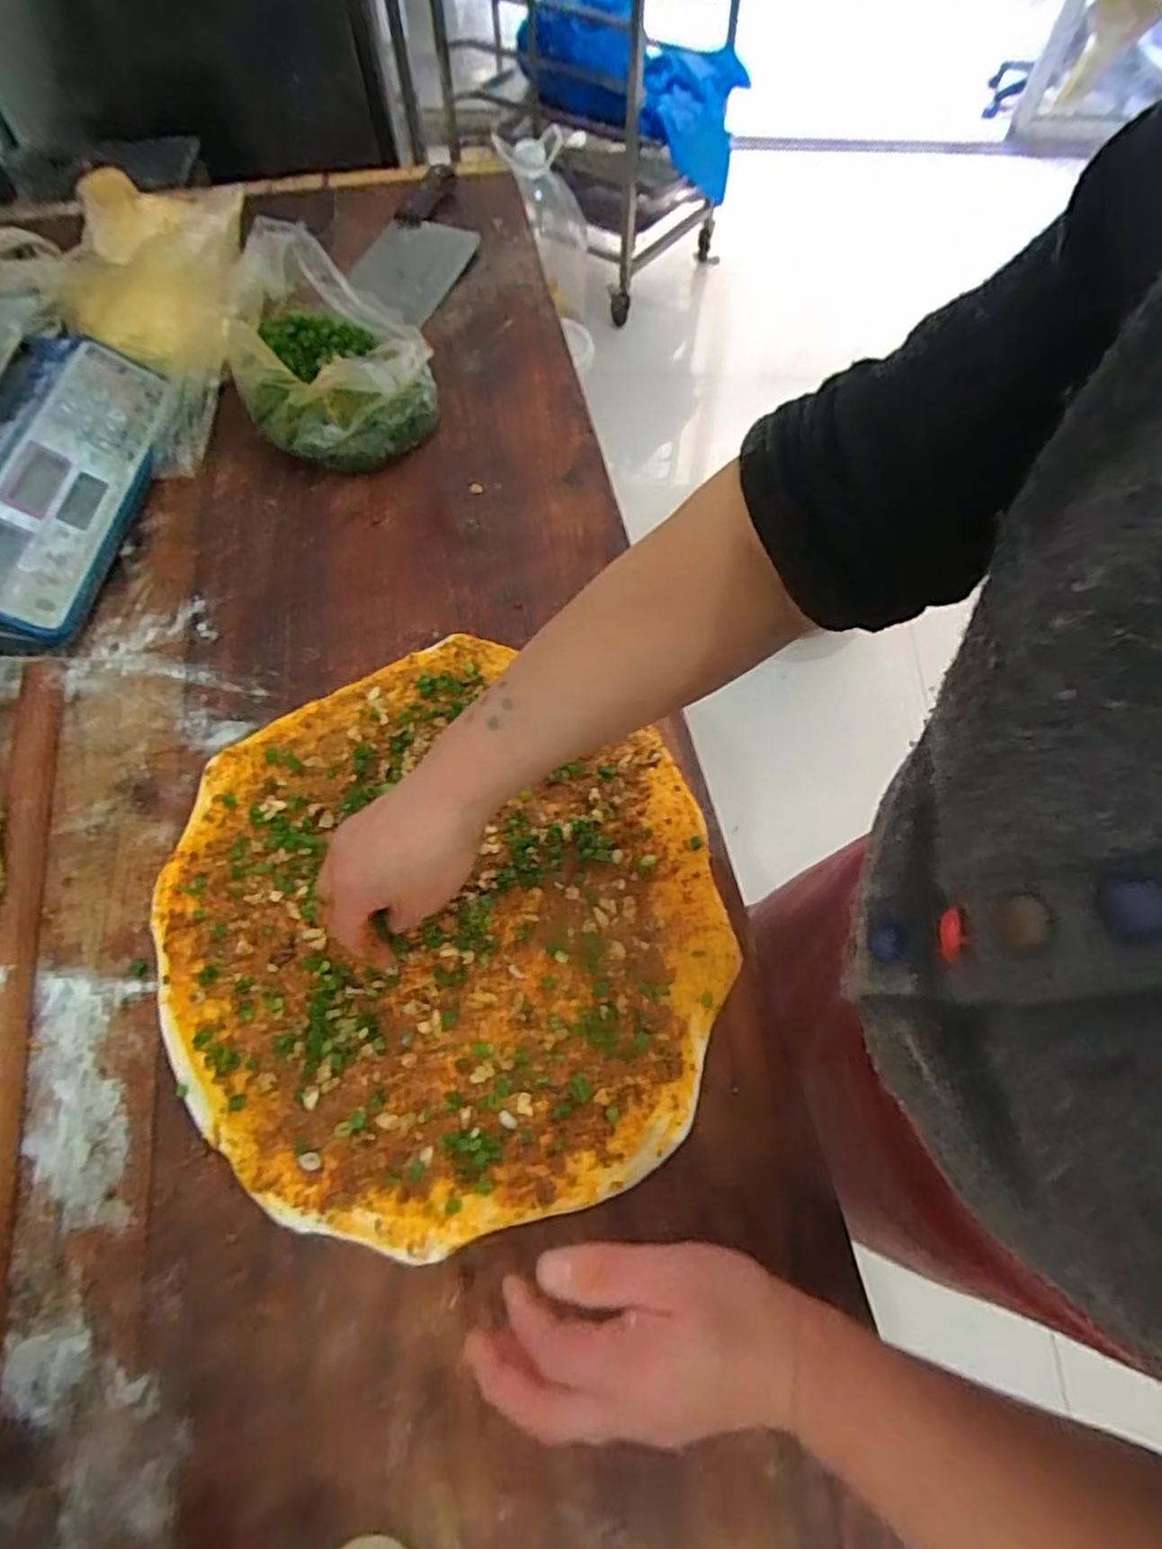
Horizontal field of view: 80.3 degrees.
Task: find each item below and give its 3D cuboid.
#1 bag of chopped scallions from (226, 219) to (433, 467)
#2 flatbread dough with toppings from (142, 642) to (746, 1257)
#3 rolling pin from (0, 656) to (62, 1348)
[{"bbox_3d":[-0.227,-0.375,0.628,0.163,0.143,0.199,-15,64,-8],"label":"bag of chopped scallions"},{"bbox_3d":[-0.091,0.082,0.466,0.354,0.009,0.387,0,63,0],"label":"flatbread dough with toppings"},{"bbox_3d":[-0.357,0.123,0.431,0.023,0.027,0.468,-13,64,-7],"label":"rolling pin"}]

